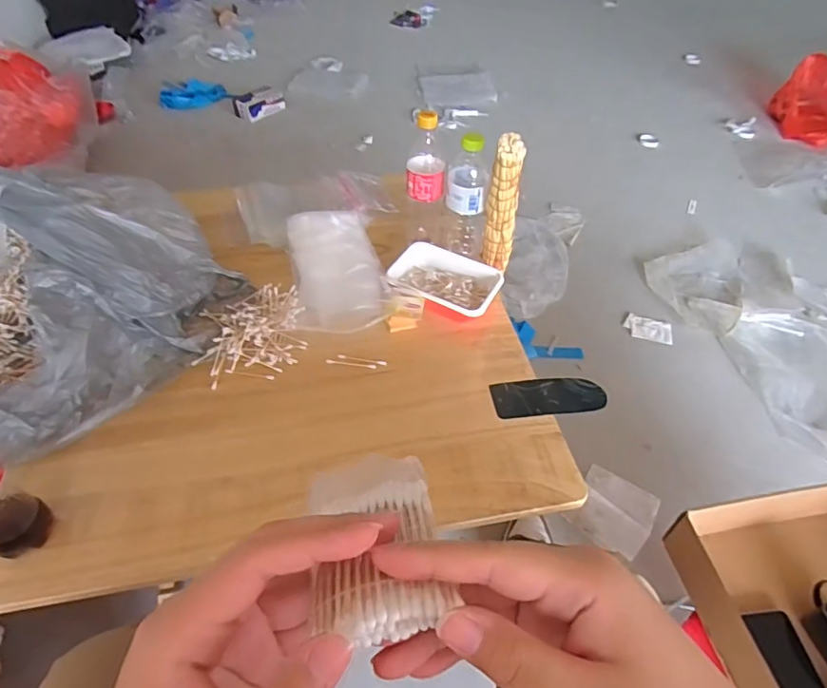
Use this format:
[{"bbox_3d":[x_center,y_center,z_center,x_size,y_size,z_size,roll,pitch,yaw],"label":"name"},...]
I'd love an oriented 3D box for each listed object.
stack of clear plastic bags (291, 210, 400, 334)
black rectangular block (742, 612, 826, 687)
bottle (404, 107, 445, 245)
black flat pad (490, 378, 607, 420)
[{"bbox_3d":[-0.126,-0.128,0.896,0.152,0.071,0.272,-8,48,-7],"label":"stack of clear plastic bags"},{"bbox_3d":[0.439,0.388,0.597,0.043,0.022,0.165,-3,47,-4],"label":"black rectangular block"},{"bbox_3d":[0.019,-0.272,0.910,0.066,0.241,0.073,-4,47,-4],"label":"bottle"},{"bbox_3d":[0.196,0.076,0.766,0.167,0.008,0.067,-1,45,-9],"label":"black flat pad"}]

